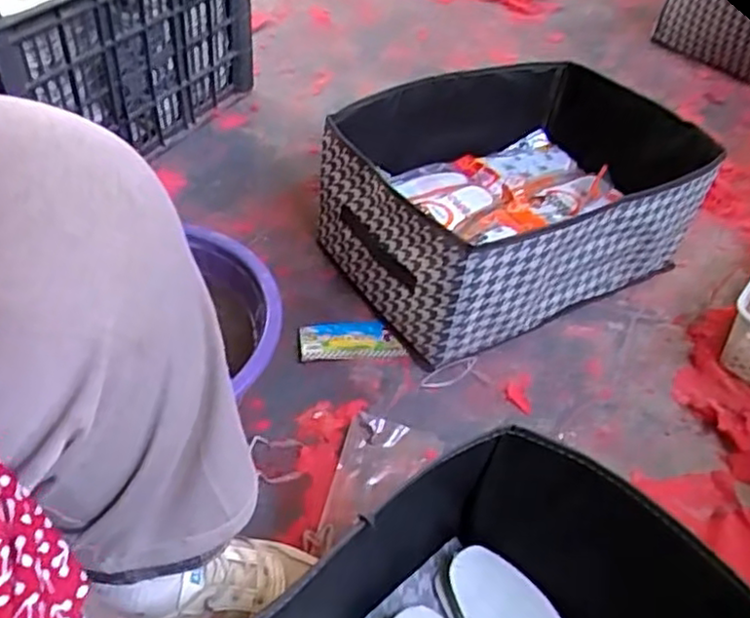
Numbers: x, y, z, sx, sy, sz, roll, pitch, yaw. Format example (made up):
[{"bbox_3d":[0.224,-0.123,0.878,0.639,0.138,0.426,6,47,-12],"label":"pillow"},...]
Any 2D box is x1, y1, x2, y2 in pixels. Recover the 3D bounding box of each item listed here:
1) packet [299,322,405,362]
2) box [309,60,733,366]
[{"bbox_3d":[-0.032,0.038,0.817,0.114,0.010,0.055,-4,50,-14],"label":"packet"},{"bbox_3d":[0.188,-0.155,0.898,0.473,0.193,0.320,-22,54,-21],"label":"box"}]

